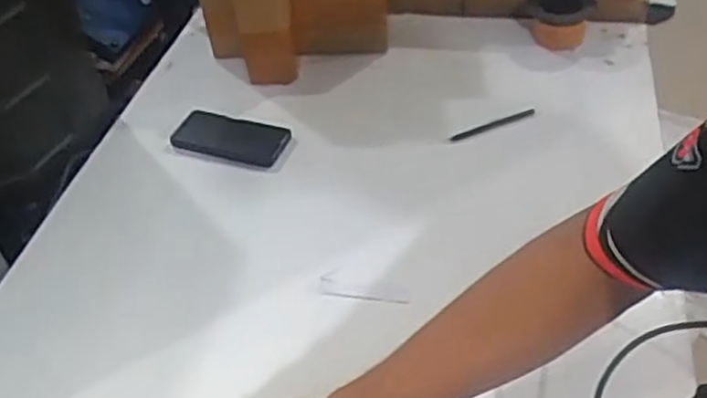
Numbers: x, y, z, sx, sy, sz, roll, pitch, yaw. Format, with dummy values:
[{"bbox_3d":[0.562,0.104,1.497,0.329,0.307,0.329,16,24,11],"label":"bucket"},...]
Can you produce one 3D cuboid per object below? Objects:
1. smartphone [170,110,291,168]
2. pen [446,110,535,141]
[{"bbox_3d":[-0.177,-0.088,1.038,0.163,0.007,0.080,13,54,13],"label":"smartphone"},{"bbox_3d":[0.198,-0.106,1.034,0.136,0.005,0.012,-19,44,-13],"label":"pen"}]

